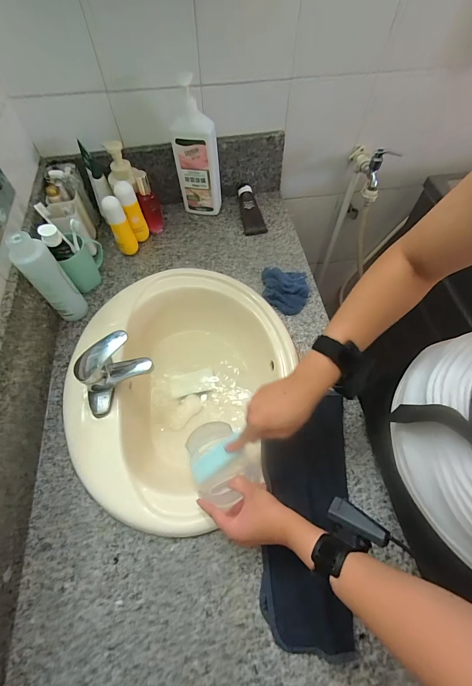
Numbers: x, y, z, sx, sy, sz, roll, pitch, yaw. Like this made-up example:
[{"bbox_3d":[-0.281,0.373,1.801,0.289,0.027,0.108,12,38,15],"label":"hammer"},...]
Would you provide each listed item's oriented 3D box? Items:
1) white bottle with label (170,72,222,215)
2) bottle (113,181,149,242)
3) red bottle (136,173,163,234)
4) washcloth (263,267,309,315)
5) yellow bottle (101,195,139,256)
[{"bbox_3d":[-0.095,-0.443,0.751,0.102,0.264,0.087,-8,61,-4],"label":"white bottle with label"},{"bbox_3d":[-0.245,-0.306,0.742,0.046,0.150,0.041,-21,63,-11],"label":"bottle"},{"bbox_3d":[-0.209,-0.334,0.753,0.043,0.153,0.036,-13,62,-6],"label":"red bottle"},{"bbox_3d":[0.113,-0.123,0.703,0.102,0.026,0.121,0,61,1],"label":"washcloth"},{"bbox_3d":[-0.268,-0.270,0.719,0.043,0.150,0.034,-21,62,-12],"label":"yellow bottle"}]

